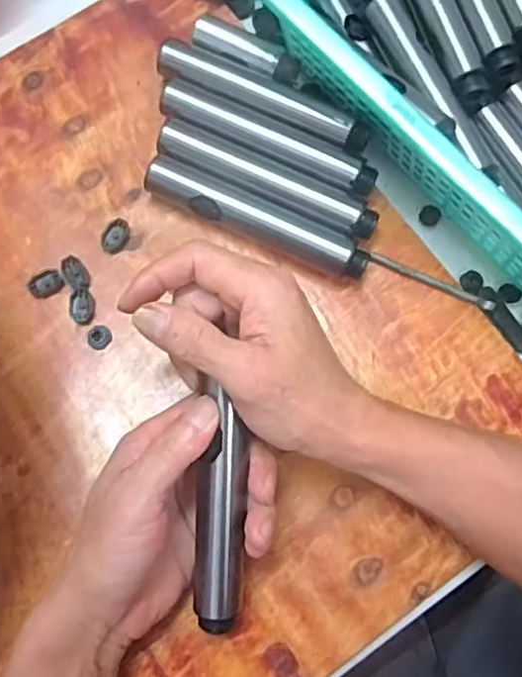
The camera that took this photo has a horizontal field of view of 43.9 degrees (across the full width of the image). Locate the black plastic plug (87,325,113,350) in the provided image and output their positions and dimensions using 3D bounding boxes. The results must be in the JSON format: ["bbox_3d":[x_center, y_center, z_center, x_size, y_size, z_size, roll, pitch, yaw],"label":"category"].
[{"bbox_3d":[-0.103,-0.001,0.411,0.015,0.005,0.016,0,77,0],"label":"black plastic plug"}]

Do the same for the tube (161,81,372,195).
[{"bbox_3d":[0.004,-0.130,0.435,0.150,0.025,0.027,25,78,6],"label":"tube"}]

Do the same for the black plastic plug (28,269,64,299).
[{"bbox_3d":[-0.139,-0.035,0.419,0.022,0.004,0.017,-25,78,-6],"label":"black plastic plug"}]

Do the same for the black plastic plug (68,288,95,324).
[{"bbox_3d":[-0.114,-0.021,0.412,0.016,0.004,0.022,-12,77,-3],"label":"black plastic plug"}]

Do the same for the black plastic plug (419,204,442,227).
[{"bbox_3d":[0.115,-0.084,0.442,0.014,0.004,0.014,0,77,0],"label":"black plastic plug"}]

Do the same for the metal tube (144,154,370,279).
[{"bbox_3d":[-0.003,-0.078,0.419,0.150,0.020,0.027,24,78,6],"label":"metal tube"}]

